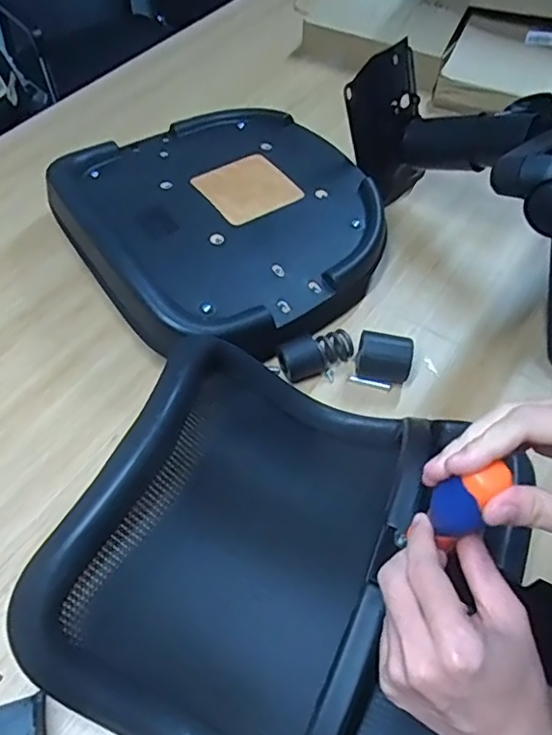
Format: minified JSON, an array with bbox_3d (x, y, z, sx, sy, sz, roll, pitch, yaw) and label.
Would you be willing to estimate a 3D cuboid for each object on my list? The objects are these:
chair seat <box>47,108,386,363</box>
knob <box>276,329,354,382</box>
[{"bbox_3d":[-0.074,-0.226,0.837,0.412,0.085,0.465,-32,59,-22],"label":"chair seat"},{"bbox_3d":[0.050,-0.016,0.742,0.093,0.046,0.042,-20,55,-14],"label":"knob"}]

